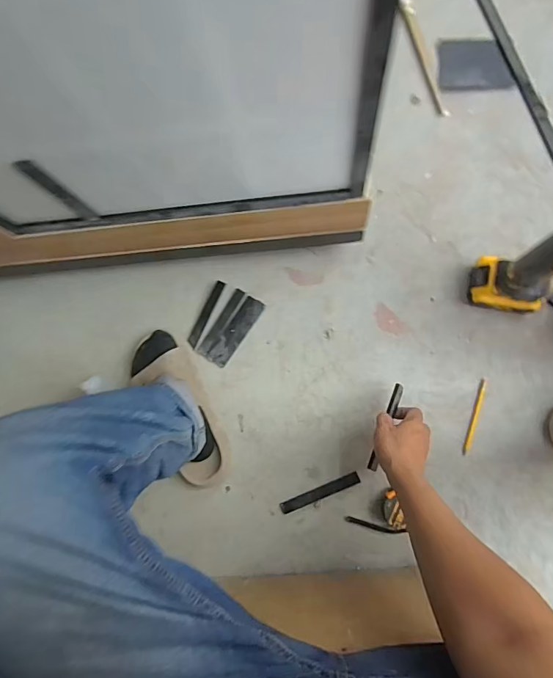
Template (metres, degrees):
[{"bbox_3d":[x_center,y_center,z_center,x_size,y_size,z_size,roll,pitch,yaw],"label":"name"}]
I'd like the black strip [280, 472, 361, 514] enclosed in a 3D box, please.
[{"bbox_3d":[0.076,0.271,0.735,0.145,0.005,0.021,-25,81,4],"label":"black strip"}]

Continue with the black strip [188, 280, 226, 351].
[{"bbox_3d":[-0.135,-0.048,0.801,0.022,0.007,0.135,25,89,15],"label":"black strip"}]

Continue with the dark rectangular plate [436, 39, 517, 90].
[{"bbox_3d":[0.377,-0.523,0.795,0.133,0.004,0.102,3,84,7],"label":"dark rectangular plate"}]

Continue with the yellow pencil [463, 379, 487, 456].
[{"bbox_3d":[0.345,0.135,0.725,0.012,0.006,0.133,17,86,9],"label":"yellow pencil"}]

